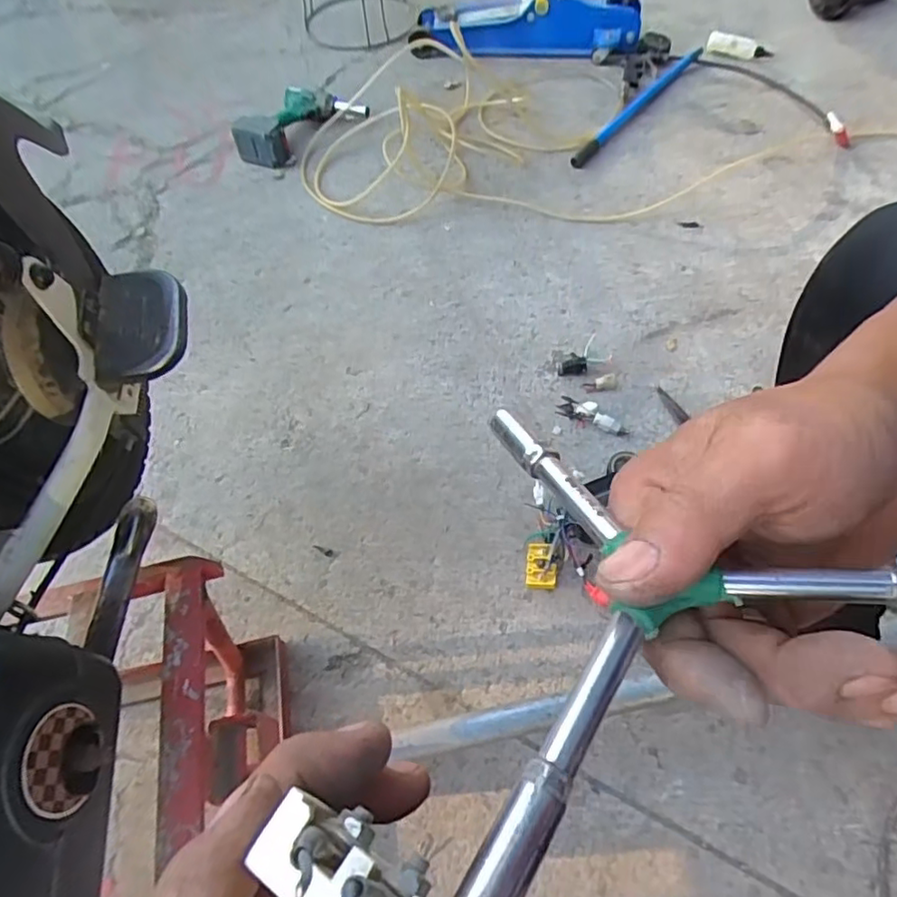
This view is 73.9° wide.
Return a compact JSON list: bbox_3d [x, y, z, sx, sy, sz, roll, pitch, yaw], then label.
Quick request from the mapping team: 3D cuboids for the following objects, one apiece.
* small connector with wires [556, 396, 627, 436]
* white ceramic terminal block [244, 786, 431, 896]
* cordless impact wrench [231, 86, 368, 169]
[{"bbox_3d":[0.210,-0.050,0.862,0.104,0.021,0.041,18,61,16],"label":"small connector with wires"},{"bbox_3d":[-0.017,0.082,0.114,0.036,0.020,0.015,23,62,18],"label":"white ceramic terminal block"},{"bbox_3d":[-0.321,-0.698,1.286,0.187,0.071,0.253,22,62,17],"label":"cordless impact wrench"}]

